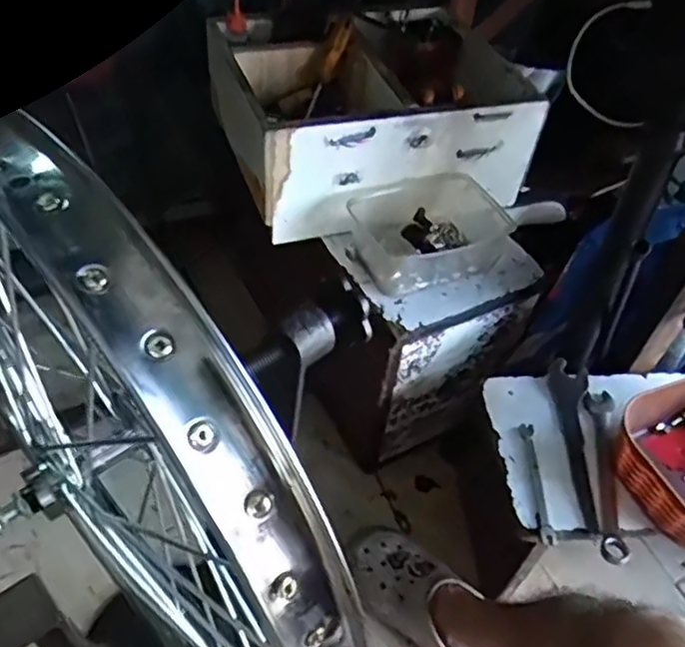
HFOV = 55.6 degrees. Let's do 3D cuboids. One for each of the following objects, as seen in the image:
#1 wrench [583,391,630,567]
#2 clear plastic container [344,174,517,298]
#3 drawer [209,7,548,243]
[{"bbox_3d":[0.278,0.152,0.685,0.029,0.011,0.196,10,48,3],"label":"wrench"},{"bbox_3d":[0.106,-0.115,0.793,0.180,0.071,0.122,-20,53,-22],"label":"clear plastic container"},{"bbox_3d":[0.037,-0.275,0.864,0.360,0.159,0.282,-13,51,-17],"label":"drawer"}]

